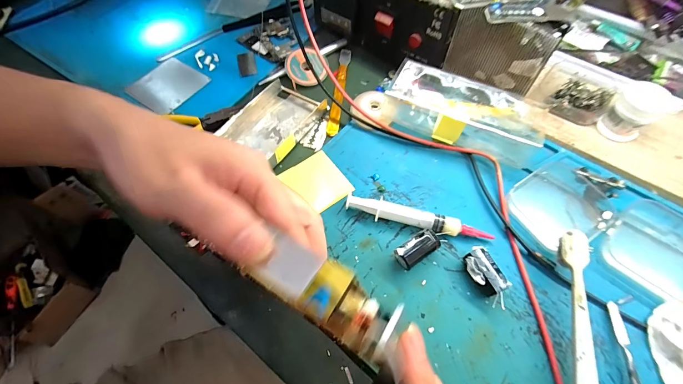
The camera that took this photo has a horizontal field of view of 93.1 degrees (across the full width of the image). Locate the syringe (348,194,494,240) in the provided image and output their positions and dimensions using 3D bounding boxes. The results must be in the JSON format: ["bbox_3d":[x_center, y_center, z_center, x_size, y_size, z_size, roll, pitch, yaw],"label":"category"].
[{"bbox_3d":[0.059,0.022,0.257,0.112,0.014,0.015,14,63,11],"label":"syringe"}]

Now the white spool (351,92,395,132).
[{"bbox_3d":[0.030,-0.078,0.313,0.042,0.014,0.037,34,69,20],"label":"white spool"}]

